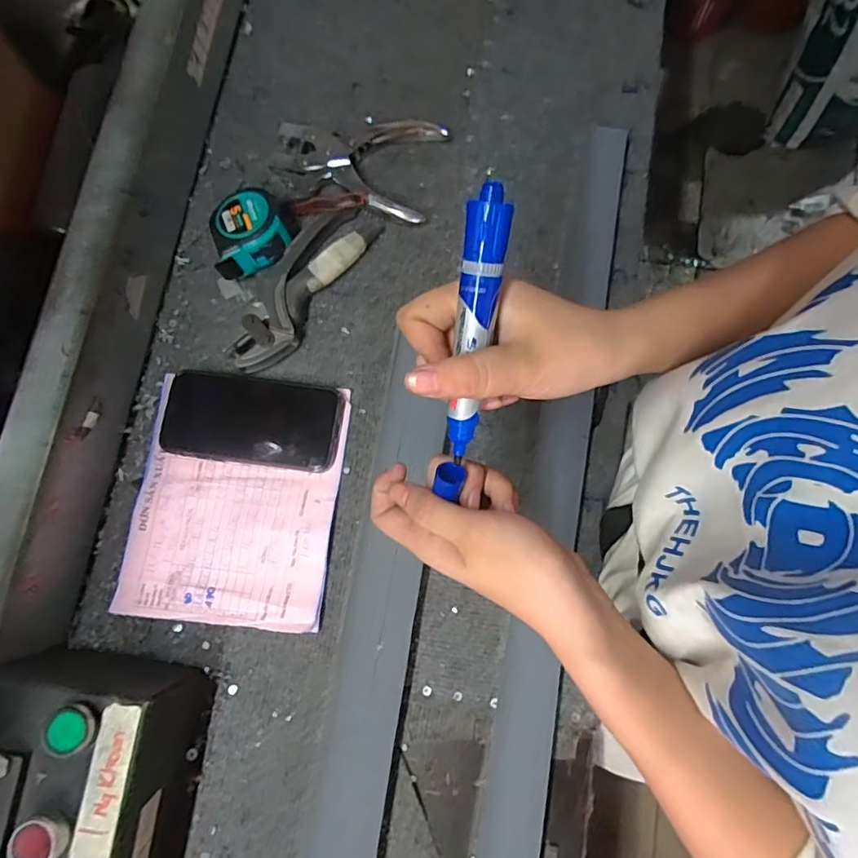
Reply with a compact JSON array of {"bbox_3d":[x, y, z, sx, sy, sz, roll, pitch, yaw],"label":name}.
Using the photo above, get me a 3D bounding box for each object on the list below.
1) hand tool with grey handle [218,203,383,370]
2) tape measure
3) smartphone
[{"bbox_3d":[-0.117,-0.126,0.471,0.060,0.027,0.168,33,80,8],"label":"hand tool with grey handle"},{"bbox_3d":[-0.156,-0.172,0.474,0.065,0.044,0.066,-15,78,-2],"label":"tape measure"},{"bbox_3d":[-0.148,-0.008,0.454,0.144,0.011,0.073,7,78,3],"label":"smartphone"}]

